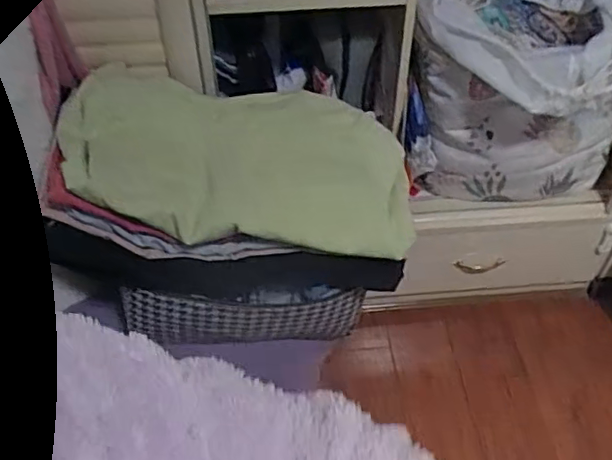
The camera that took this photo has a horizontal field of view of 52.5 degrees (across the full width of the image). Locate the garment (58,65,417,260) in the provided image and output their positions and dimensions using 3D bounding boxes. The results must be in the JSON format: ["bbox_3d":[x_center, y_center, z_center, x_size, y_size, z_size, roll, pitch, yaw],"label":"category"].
[{"bbox_3d":[-0.102,-0.107,0.942,0.535,0.096,0.328,8,47,9],"label":"garment"}]

